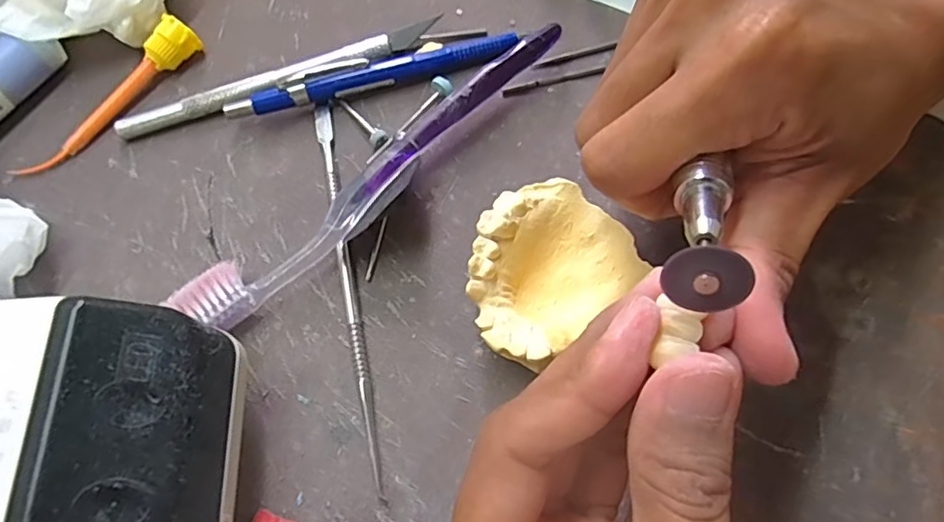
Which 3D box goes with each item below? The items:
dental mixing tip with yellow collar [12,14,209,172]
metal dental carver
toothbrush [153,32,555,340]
[{"bbox_3d":[-0.150,-0.067,0.237,0.013,0.016,0.086,40,74,16],"label":"dental mixing tip with yellow collar"},{"bbox_3d":[-0.045,0.005,0.208,0.006,0.004,0.152,-12,68,-3],"label":"metal dental carver"},{"bbox_3d":[-0.030,-0.033,0.215,0.169,0.021,0.019,-40,72,-14],"label":"toothbrush"}]

